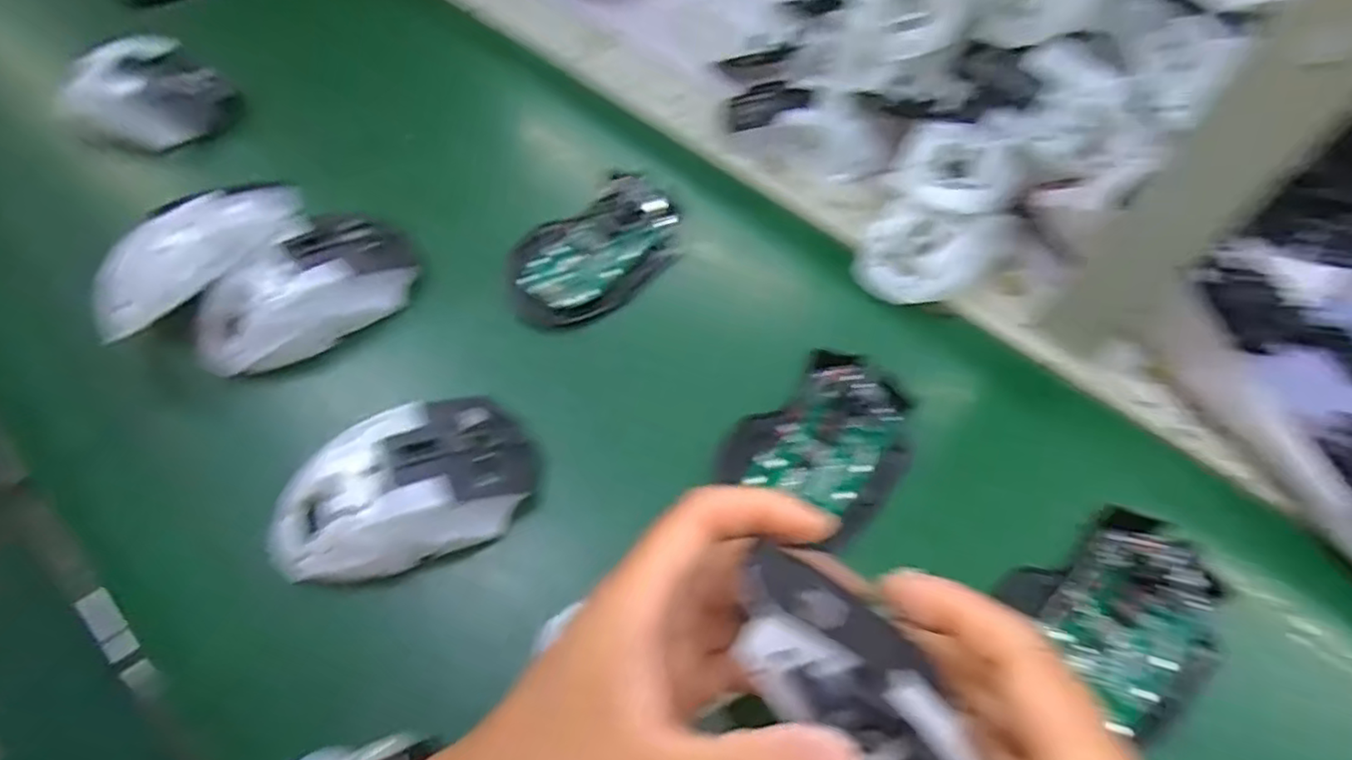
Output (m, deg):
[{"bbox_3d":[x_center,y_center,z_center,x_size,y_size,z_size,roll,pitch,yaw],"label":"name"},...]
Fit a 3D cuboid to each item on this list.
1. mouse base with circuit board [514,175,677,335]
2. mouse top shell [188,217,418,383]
[{"bbox_3d":[-0.045,-0.071,0.385,0.109,0.030,0.062,-36,63,-17],"label":"mouse base with circuit board"},{"bbox_3d":[-0.190,-0.047,0.347,0.057,0.043,0.114,34,66,21],"label":"mouse top shell"}]

